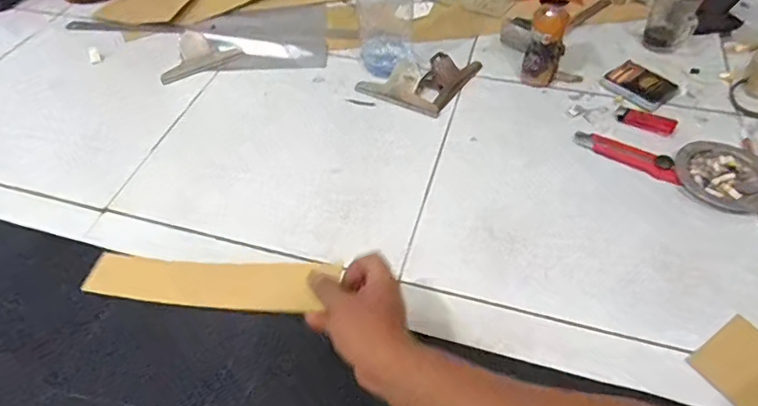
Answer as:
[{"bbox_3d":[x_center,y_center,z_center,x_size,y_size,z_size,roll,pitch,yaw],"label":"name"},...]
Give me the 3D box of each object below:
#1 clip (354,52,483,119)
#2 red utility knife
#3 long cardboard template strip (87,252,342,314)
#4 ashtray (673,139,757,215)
[{"bbox_3d":[0.066,-0.213,0.812,0.145,0.035,0.162,26,56,22],"label":"clip"},{"bbox_3d":[0.333,-0.067,0.685,0.141,0.013,0.037,34,59,27],"label":"red utility knife"},{"bbox_3d":[-0.193,0.086,0.562,0.299,0.017,0.059,1,48,21],"label":"long cardboard template strip"},{"bbox_3d":[0.445,-0.039,0.654,0.114,0.015,0.118,35,60,27],"label":"ashtray"}]

